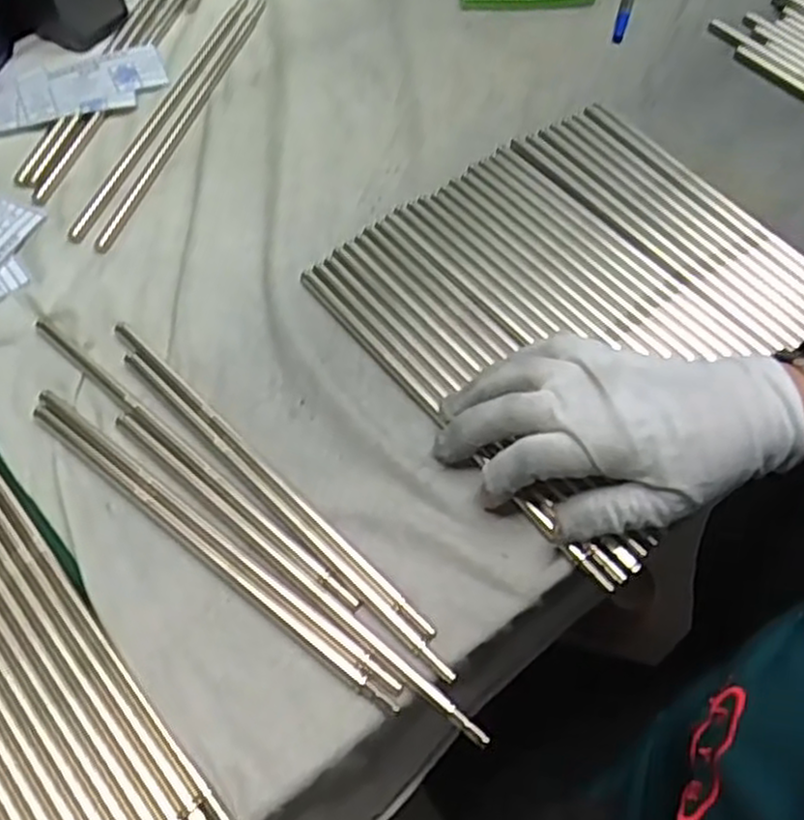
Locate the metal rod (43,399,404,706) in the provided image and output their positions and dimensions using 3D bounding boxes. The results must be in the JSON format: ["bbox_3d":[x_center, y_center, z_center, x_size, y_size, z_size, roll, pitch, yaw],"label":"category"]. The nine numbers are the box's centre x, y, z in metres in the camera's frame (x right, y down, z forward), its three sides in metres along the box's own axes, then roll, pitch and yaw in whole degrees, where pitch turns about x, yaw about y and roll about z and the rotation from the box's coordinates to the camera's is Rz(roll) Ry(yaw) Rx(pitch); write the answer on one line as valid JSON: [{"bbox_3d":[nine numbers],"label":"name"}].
[{"bbox_3d":[-0.096,0.064,0.362,0.232,0.005,0.008,34,68,17],"label":"metal rod"}]

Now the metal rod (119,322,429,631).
[{"bbox_3d":[-0.071,0.026,0.380,0.233,0.004,0.008,41,70,19],"label":"metal rod"}]

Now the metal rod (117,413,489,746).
[{"bbox_3d":[-0.055,0.071,0.356,0.233,0.004,0.009,37,69,18],"label":"metal rod"}]

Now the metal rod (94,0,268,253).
[{"bbox_3d":[-0.137,-0.193,0.493,0.010,0.004,0.231,16,64,9],"label":"metal rod"}]

